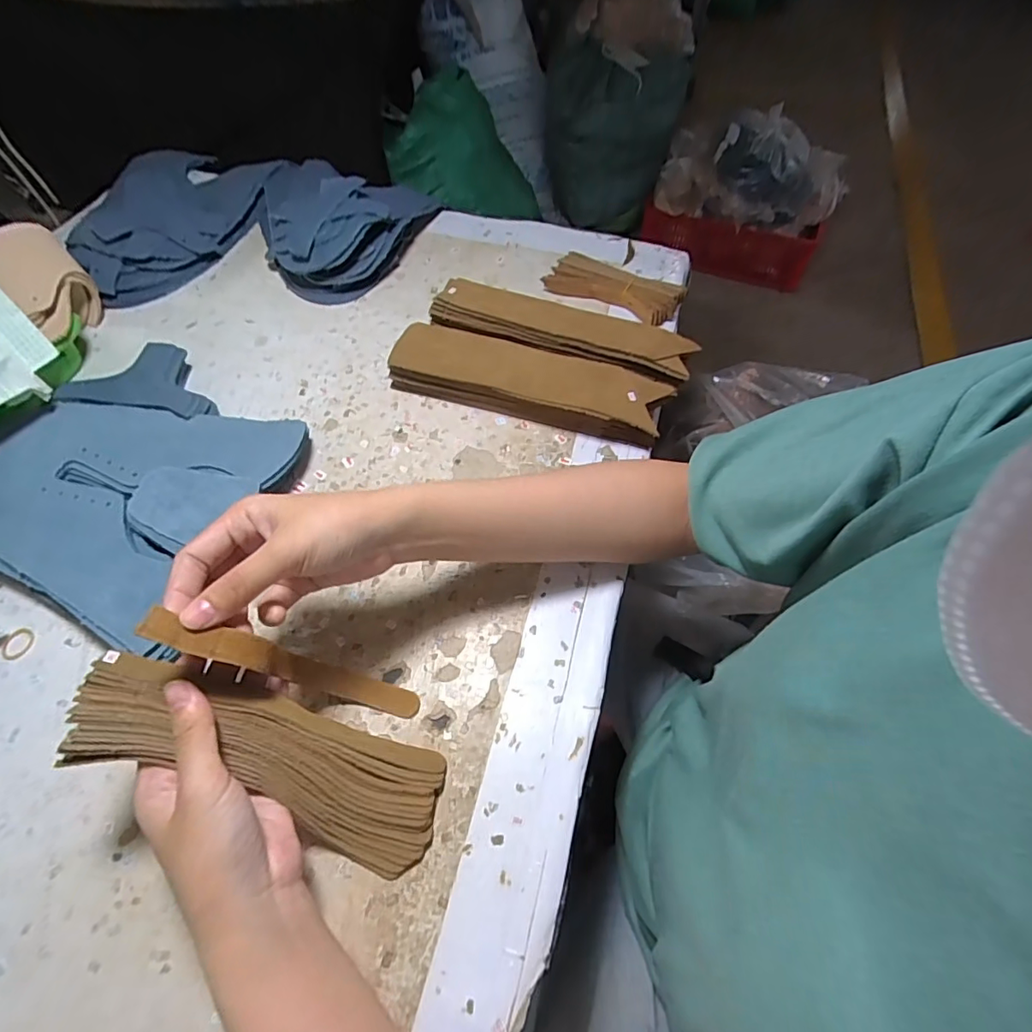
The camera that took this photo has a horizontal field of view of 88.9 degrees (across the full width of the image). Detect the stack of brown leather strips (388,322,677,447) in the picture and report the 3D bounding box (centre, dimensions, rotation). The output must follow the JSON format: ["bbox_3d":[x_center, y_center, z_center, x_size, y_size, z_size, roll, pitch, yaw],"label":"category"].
[{"bbox_3d":[0.011,-0.120,0.469,0.237,0.040,0.067,17,61,11],"label":"stack of brown leather strips"}]

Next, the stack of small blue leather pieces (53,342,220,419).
[{"bbox_3d":[-0.326,-0.119,0.477,0.132,0.029,0.076,9,60,6],"label":"stack of small blue leather pieces"}]

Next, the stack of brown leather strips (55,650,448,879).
[{"bbox_3d":[-0.130,0.132,0.284,0.192,0.021,0.063,32,60,-18],"label":"stack of brown leather strips"}]

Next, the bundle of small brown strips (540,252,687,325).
[{"bbox_3d":[0.100,-0.236,0.545,0.135,0.021,0.049,25,63,15],"label":"bundle of small brown strips"}]

